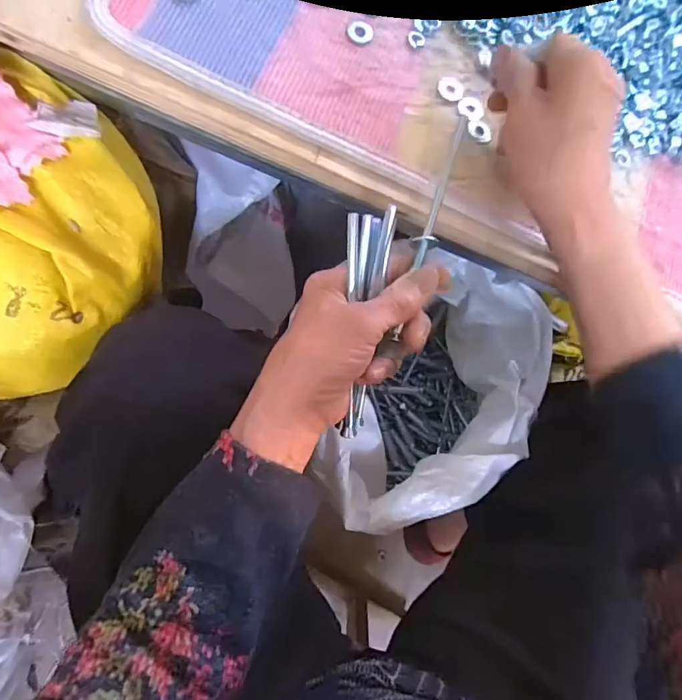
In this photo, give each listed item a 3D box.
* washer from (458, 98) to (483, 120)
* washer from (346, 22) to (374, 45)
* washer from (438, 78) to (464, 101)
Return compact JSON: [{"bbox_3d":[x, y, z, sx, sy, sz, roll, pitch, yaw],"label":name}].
[{"bbox_3d":[0.098,-0.183,0.356,0.018,0.004,0.016,21,75,-6],"label":"washer"},{"bbox_3d":[0.014,-0.236,0.352,0.020,0.004,0.019,7,77,-9],"label":"washer"},{"bbox_3d":[0.084,-0.198,0.357,0.020,0.004,0.020,12,76,-8],"label":"washer"}]

